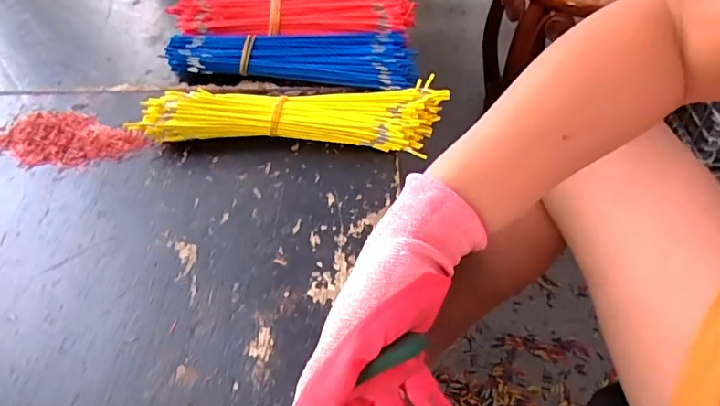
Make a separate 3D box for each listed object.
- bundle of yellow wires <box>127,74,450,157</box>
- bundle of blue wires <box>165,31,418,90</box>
[{"bbox_3d":[-0.059,-0.083,0.484,0.266,0.031,0.071,1,49,4],"label":"bundle of yellow wires"},{"bbox_3d":[-0.071,-0.148,0.542,0.248,0.026,0.066,2,49,5],"label":"bundle of blue wires"}]

